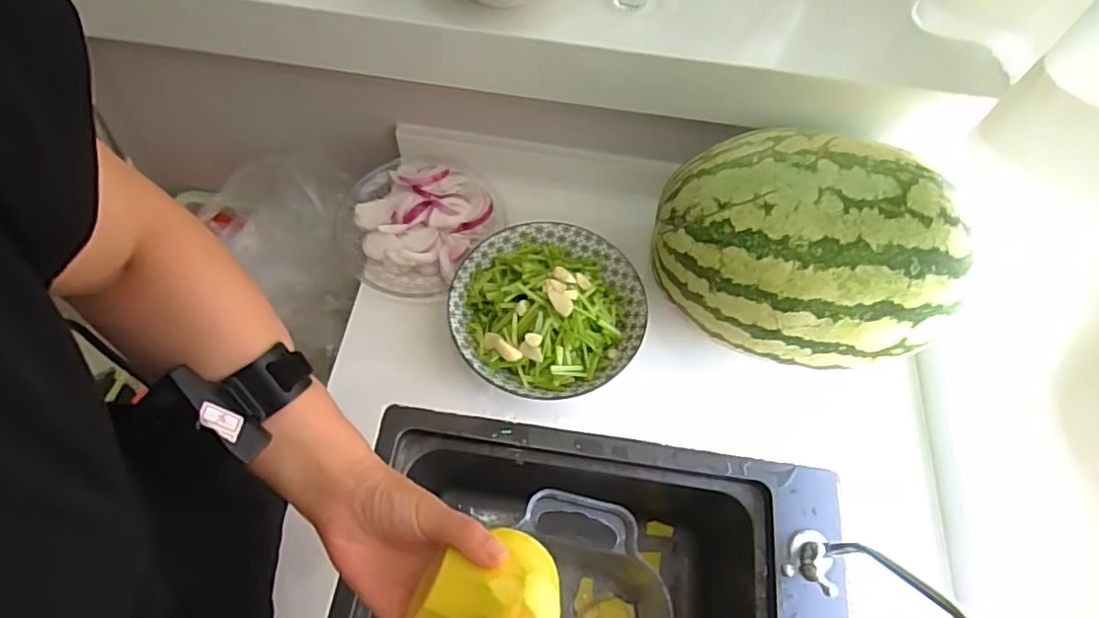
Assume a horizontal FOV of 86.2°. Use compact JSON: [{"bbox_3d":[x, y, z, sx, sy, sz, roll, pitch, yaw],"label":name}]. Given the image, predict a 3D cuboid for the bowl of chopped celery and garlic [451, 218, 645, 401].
[{"bbox_3d":[-0.001,-0.004,0.609,0.192,0.081,0.194,2,62,-3],"label":"bowl of chopped celery and garlic"}]

